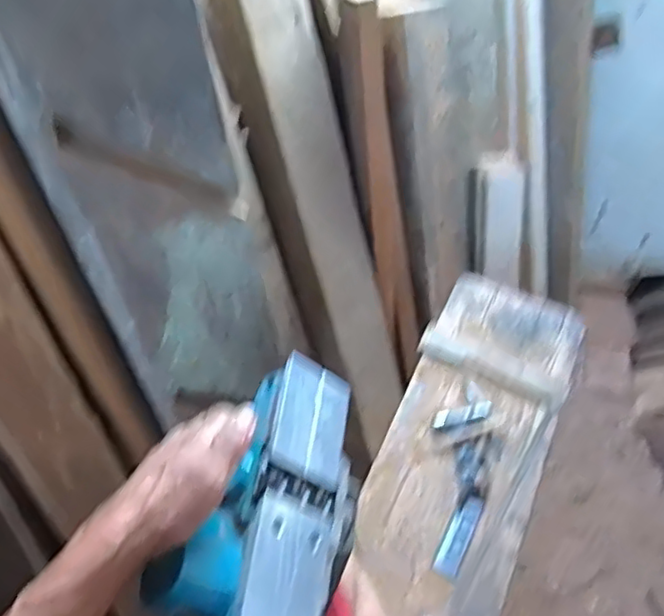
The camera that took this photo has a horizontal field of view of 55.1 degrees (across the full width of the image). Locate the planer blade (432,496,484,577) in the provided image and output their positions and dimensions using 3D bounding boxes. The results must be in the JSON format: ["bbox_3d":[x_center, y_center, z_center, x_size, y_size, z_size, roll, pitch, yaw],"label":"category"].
[{"bbox_3d":[0.143,0.254,0.711,0.028,0.004,0.091,25,67,12],"label":"planer blade"}]

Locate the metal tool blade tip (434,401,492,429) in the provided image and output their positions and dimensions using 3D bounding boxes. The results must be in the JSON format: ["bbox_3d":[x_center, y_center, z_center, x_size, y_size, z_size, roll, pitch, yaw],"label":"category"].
[{"bbox_3d":[0.162,0.132,0.789,0.072,0.012,0.020,-8,60,-8],"label":"metal tool blade tip"}]

